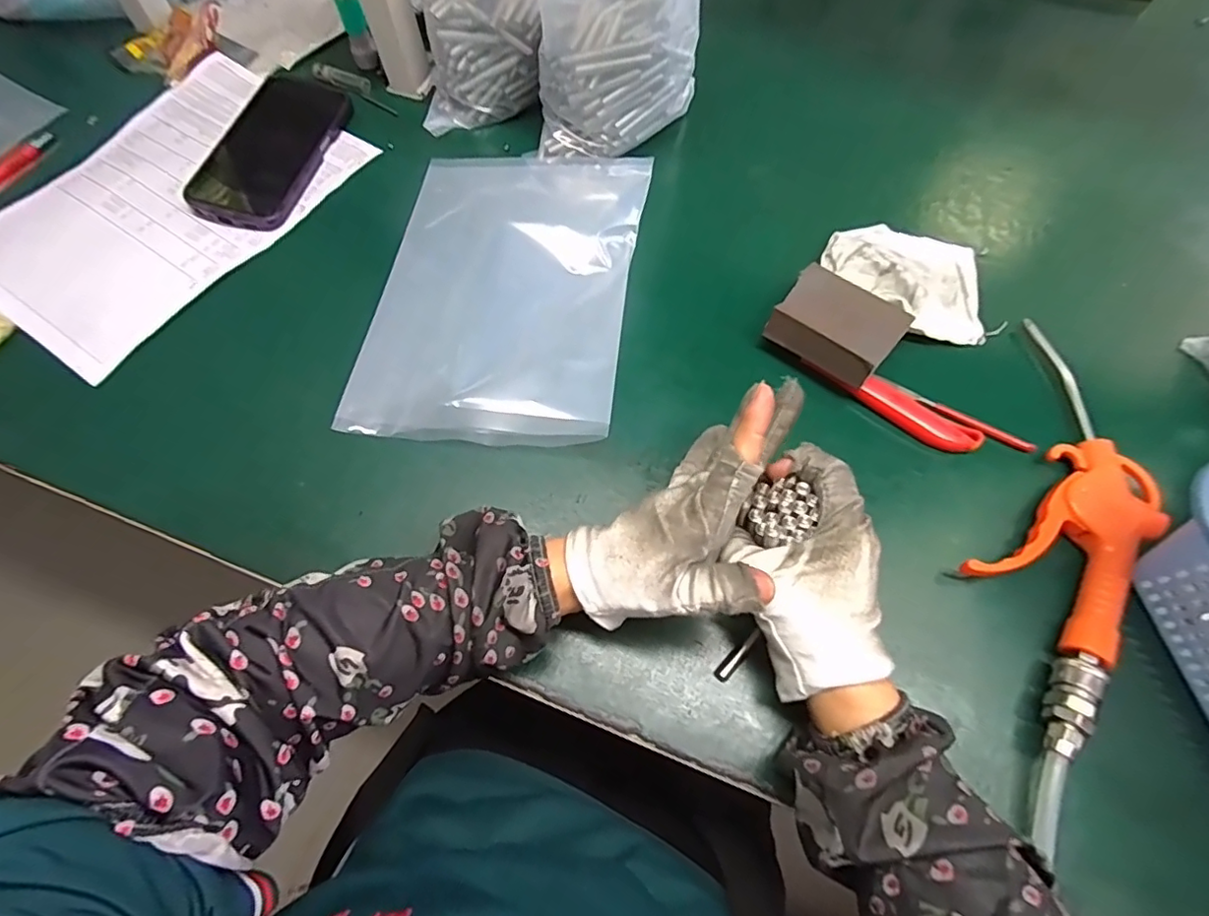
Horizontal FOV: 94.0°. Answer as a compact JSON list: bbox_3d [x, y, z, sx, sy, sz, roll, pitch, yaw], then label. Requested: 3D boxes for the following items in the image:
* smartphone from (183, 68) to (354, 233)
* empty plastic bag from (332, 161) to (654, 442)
[{"bbox_3d":[-0.285,-0.270,0.487,0.085,0.018,0.179,12,66,7],"label":"smartphone"},{"bbox_3d":[-0.074,-0.132,0.418,0.183,0.033,0.262,8,65,3],"label":"empty plastic bag"}]

